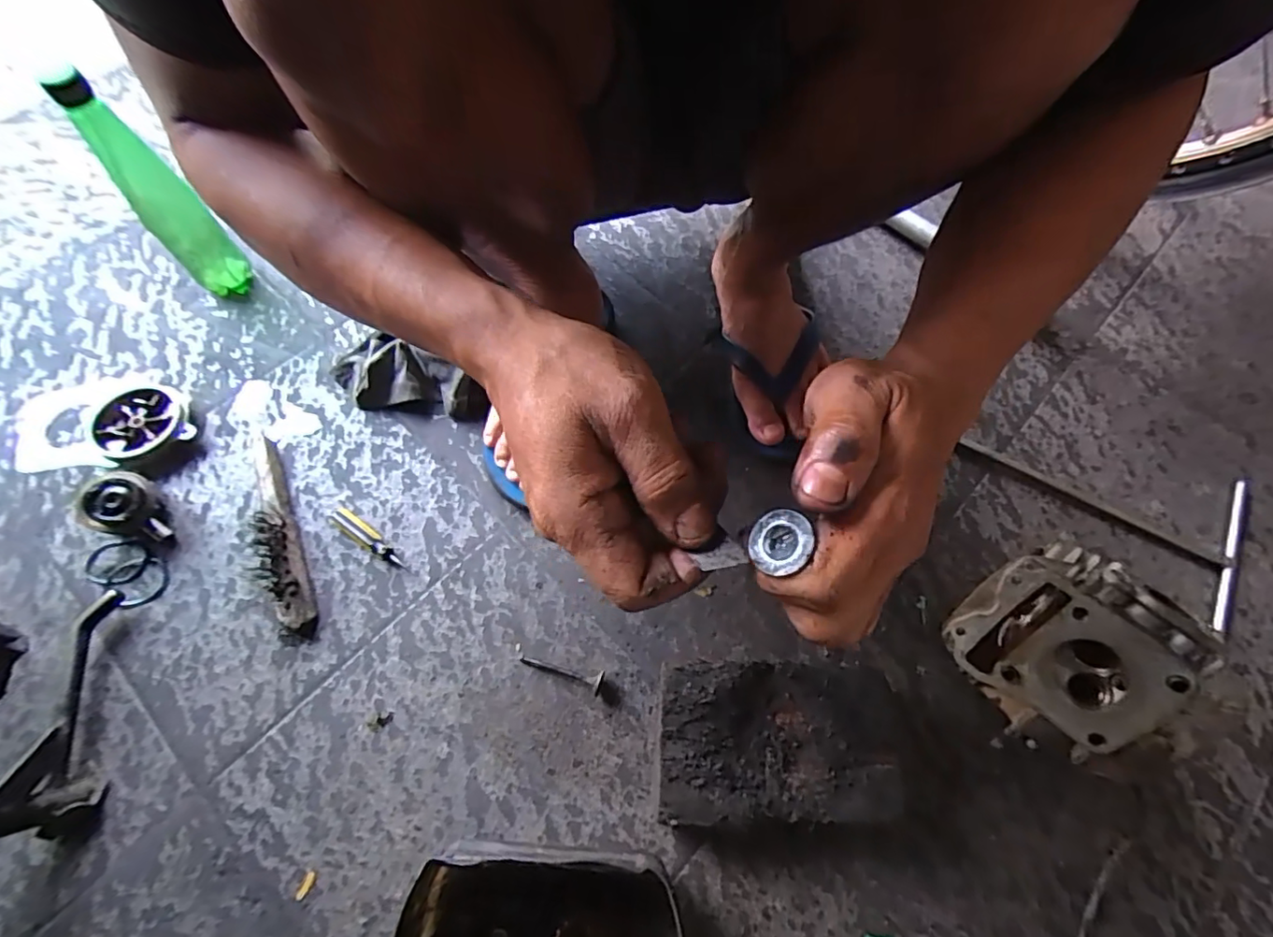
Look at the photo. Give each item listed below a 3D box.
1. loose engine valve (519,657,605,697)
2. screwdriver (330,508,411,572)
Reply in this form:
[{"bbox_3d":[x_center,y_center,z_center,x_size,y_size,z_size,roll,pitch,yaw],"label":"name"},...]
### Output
[{"bbox_3d":[-0.063,0.171,0.461,0.071,0.015,0.018,10,65,4],"label":"loose engine valve"},{"bbox_3d":[-0.241,0.062,0.502,0.089,0.013,0.018,29,68,12],"label":"screwdriver"}]

